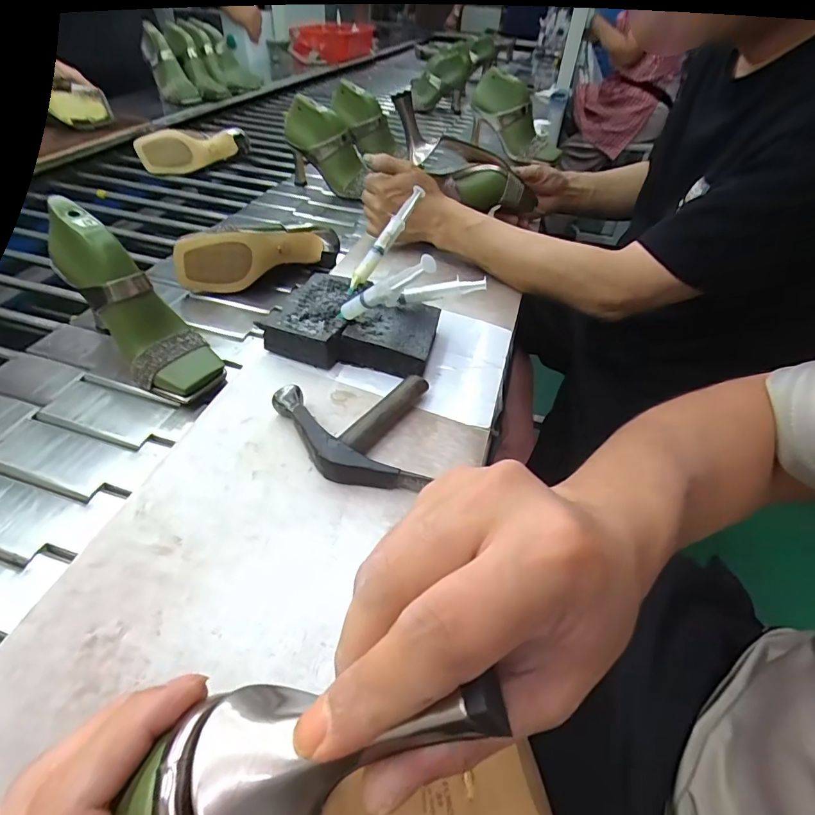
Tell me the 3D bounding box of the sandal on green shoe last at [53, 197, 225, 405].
[{"bbox_3d":[-0.294,-0.106,0.500,0.072,0.226,0.080,-18,23,45],"label":"sandal on green shoe last"}]

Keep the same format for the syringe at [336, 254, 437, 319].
[{"bbox_3d":[-0.026,-0.105,0.427,0.136,0.018,0.011,-15,22,48],"label":"syringe"}]

